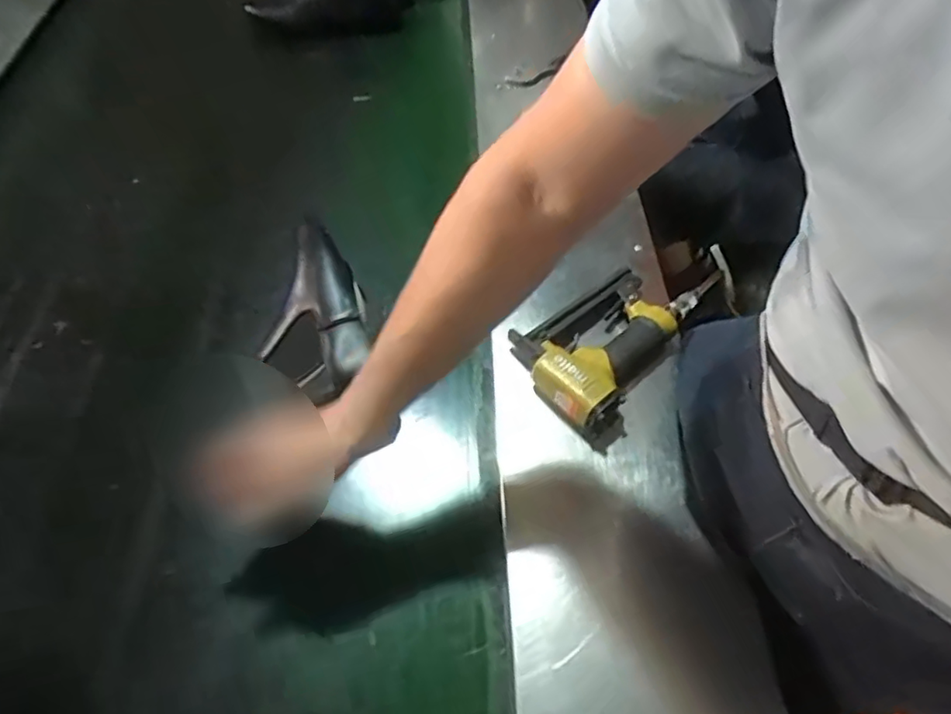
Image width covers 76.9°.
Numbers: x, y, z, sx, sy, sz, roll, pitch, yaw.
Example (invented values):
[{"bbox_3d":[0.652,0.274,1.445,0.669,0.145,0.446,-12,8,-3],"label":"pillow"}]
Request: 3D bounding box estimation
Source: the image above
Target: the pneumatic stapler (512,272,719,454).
[{"bbox_3d":[0.164,-0.032,0.676,0.146,0.066,0.281,38,63,22],"label":"pneumatic stapler"}]

